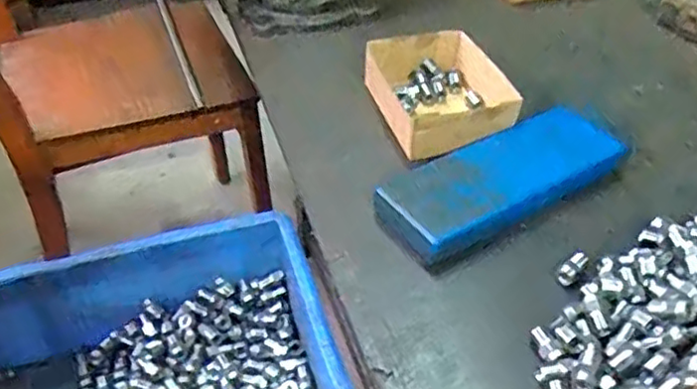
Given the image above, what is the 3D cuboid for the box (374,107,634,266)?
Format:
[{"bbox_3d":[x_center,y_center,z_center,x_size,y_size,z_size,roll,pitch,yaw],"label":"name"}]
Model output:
[{"bbox_3d":[0.142,-0.013,0.613,0.248,0.045,0.092,-22,45,-24],"label":"box"}]

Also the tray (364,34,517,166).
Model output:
[{"bbox_3d":[0.097,-0.110,0.698,0.126,0.043,0.170,-9,41,-12],"label":"tray"}]

